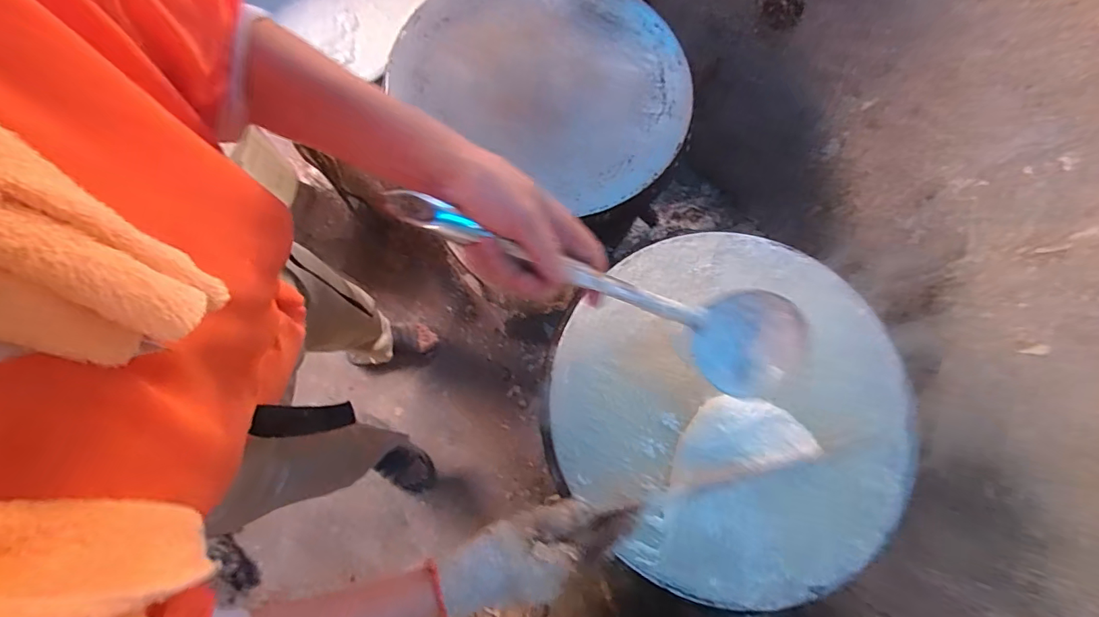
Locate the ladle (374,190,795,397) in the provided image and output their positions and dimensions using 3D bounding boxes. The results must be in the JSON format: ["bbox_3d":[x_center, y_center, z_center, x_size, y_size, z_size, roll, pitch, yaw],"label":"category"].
[{"bbox_3d":[0.057,-0.007,0.359,0.360,0.061,0.080,19,74,-22],"label":"ladle"}]

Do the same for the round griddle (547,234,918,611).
[{"bbox_3d":[0.191,0.095,0.472,0.356,0.032,0.352,0,75,0],"label":"round griddle"}]

